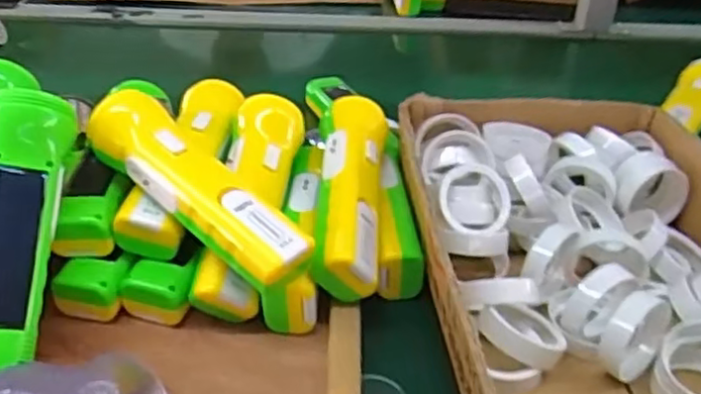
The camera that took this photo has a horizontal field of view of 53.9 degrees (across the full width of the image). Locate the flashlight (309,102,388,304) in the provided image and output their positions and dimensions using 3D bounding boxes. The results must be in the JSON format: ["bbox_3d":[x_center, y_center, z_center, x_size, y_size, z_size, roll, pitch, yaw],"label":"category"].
[{"bbox_3d":[-0.001,-0.008,0.480,0.047,0.038,0.166,3,49,2],"label":"flashlight"}]

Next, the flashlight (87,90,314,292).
[{"bbox_3d":[-0.094,-0.009,0.431,0.166,0.033,0.052,38,45,21],"label":"flashlight"}]

